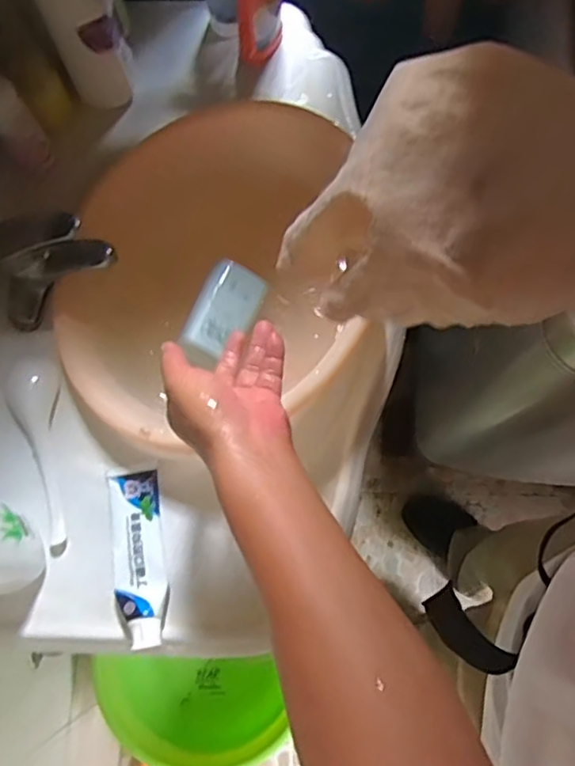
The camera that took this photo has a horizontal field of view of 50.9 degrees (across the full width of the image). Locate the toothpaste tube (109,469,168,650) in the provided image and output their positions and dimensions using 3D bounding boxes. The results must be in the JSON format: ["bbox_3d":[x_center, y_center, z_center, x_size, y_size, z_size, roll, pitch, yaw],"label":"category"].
[{"bbox_3d":[-0.146,0.166,0.584,0.049,0.033,0.161,-10,75,0],"label":"toothpaste tube"}]

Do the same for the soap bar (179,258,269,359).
[{"bbox_3d":[-0.068,-0.075,0.637,0.061,0.029,0.100,28,72,-18],"label":"soap bar"}]

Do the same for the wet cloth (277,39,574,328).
[{"bbox_3d":[0.111,-0.108,0.376,0.201,0.111,0.132,8,76,3],"label":"wet cloth"}]

